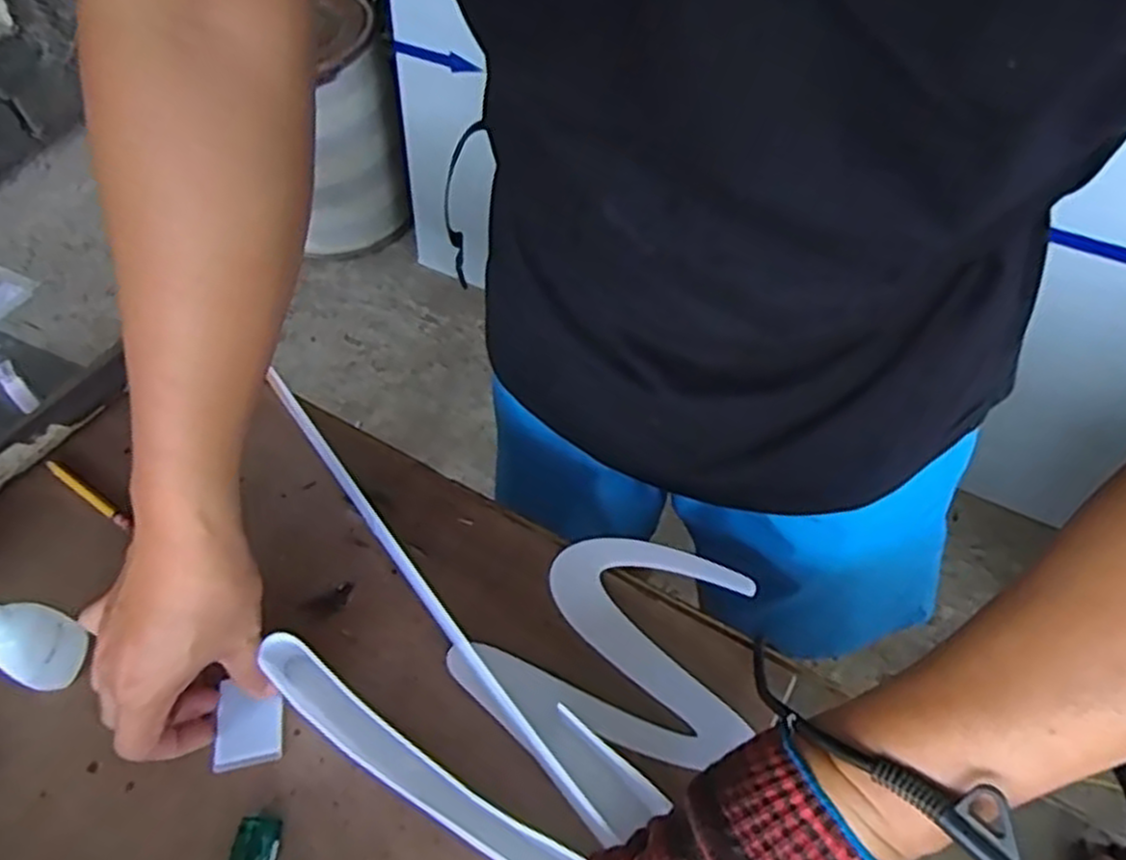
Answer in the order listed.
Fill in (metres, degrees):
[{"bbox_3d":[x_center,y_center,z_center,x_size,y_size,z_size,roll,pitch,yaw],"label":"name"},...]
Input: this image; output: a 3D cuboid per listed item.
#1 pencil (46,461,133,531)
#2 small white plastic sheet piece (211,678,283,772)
[{"bbox_3d":[-0.353,0.044,0.563,0.091,0.007,0.010,28,62,20],"label":"pencil"},{"bbox_3d":[-0.189,0.175,0.457,0.039,0.007,0.049,-10,56,-3],"label":"small white plastic sheet piece"}]

